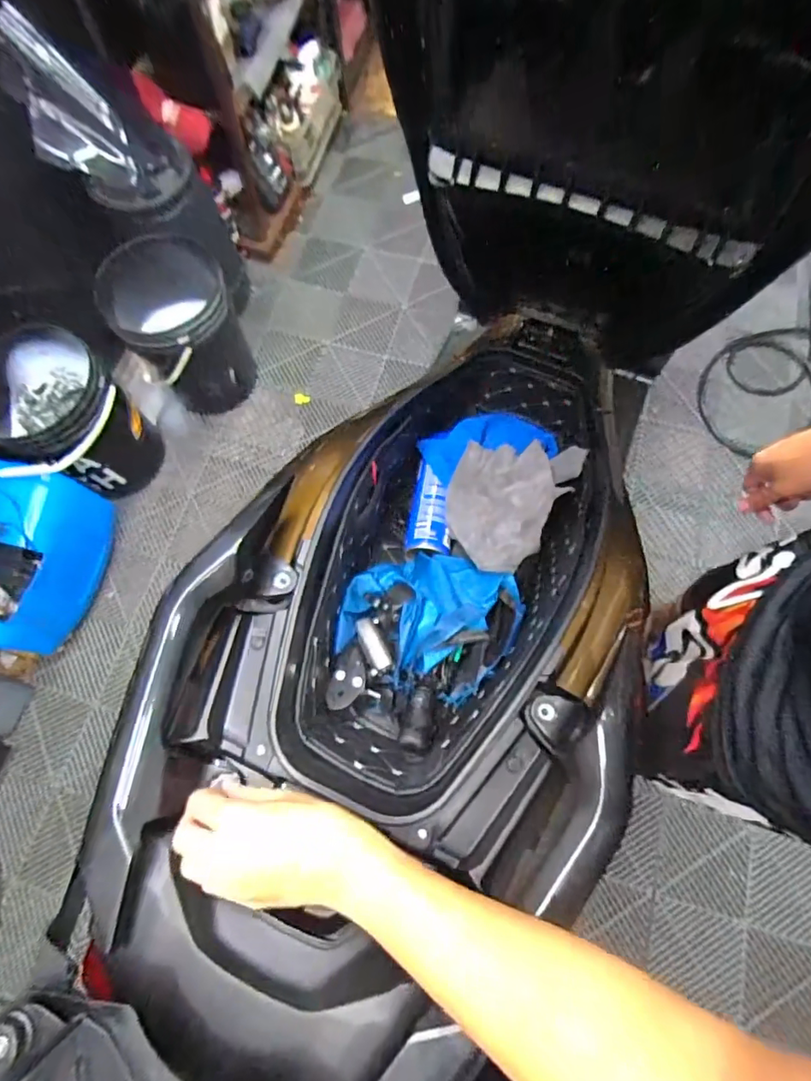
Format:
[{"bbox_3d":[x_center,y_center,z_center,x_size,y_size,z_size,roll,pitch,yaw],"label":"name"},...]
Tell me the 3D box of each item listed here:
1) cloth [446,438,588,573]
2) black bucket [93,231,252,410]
[{"bbox_3d":[0.141,-0.068,0.705,0.155,0.053,0.210,25,73,9],"label":"cloth"},{"bbox_3d":[-0.622,-0.572,1.432,0.297,0.365,0.339,-20,72,-6],"label":"black bucket"}]

